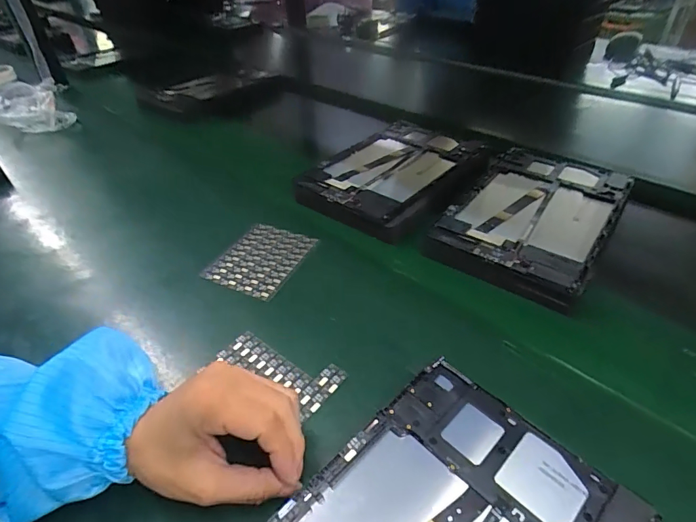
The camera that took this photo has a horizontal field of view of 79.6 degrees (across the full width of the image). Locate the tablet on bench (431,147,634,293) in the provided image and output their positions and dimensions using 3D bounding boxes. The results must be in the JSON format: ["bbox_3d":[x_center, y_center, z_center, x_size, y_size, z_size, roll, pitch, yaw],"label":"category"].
[{"bbox_3d":[0.209,-0.060,0.465,0.150,0.024,0.240,24,50,30],"label":"tablet on bench"}]

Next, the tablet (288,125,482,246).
[{"bbox_3d":[0.067,-0.128,0.544,0.173,0.018,0.253,27,51,32],"label":"tablet"}]

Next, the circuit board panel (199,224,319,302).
[{"bbox_3d":[-0.091,-0.003,0.439,0.084,0.004,0.093,17,46,24],"label":"circuit board panel"}]

